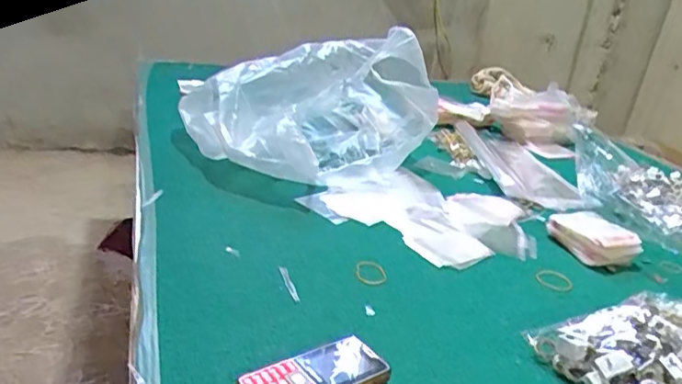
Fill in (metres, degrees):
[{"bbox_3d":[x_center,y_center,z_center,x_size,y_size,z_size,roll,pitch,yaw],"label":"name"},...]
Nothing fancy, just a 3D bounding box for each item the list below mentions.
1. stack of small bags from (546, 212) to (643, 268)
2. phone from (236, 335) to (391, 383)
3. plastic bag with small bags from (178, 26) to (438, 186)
[{"bbox_3d":[0.360,0.064,0.803,0.089,0.040,0.106,2,23,-13],"label":"stack of small bags"},{"bbox_3d":[-0.020,0.158,0.472,0.128,0.023,0.053,-11,29,-38],"label":"phone"},{"bbox_3d":[-0.026,-0.160,1.002,0.410,0.212,0.290,-9,28,-35],"label":"plastic bag with small bags"}]

